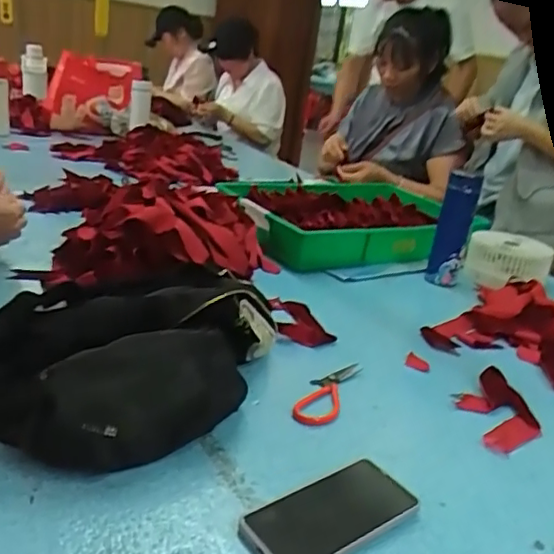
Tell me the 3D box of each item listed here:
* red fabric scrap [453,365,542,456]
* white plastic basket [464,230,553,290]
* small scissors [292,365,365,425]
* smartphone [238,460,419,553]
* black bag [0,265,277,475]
[{"bbox_3d":[0.281,0.166,0.756,0.096,0.020,0.146,3,22,-12],"label":"red fabric scrap"},{"bbox_3d":[0.474,-0.036,1.219,0.153,0.088,0.162,17,24,24],"label":"white plastic basket"},{"bbox_3d":[0.064,0.141,0.747,0.050,0.008,0.160,14,23,17],"label":"small scissors"},{"bbox_3d":[0.050,0.218,0.543,0.166,0.011,0.078,-10,27,-37],"label":"smartphone"},{"bbox_3d":[-0.158,0.088,0.669,0.372,0.107,0.252,-3,24,-24],"label":"black bag"}]

